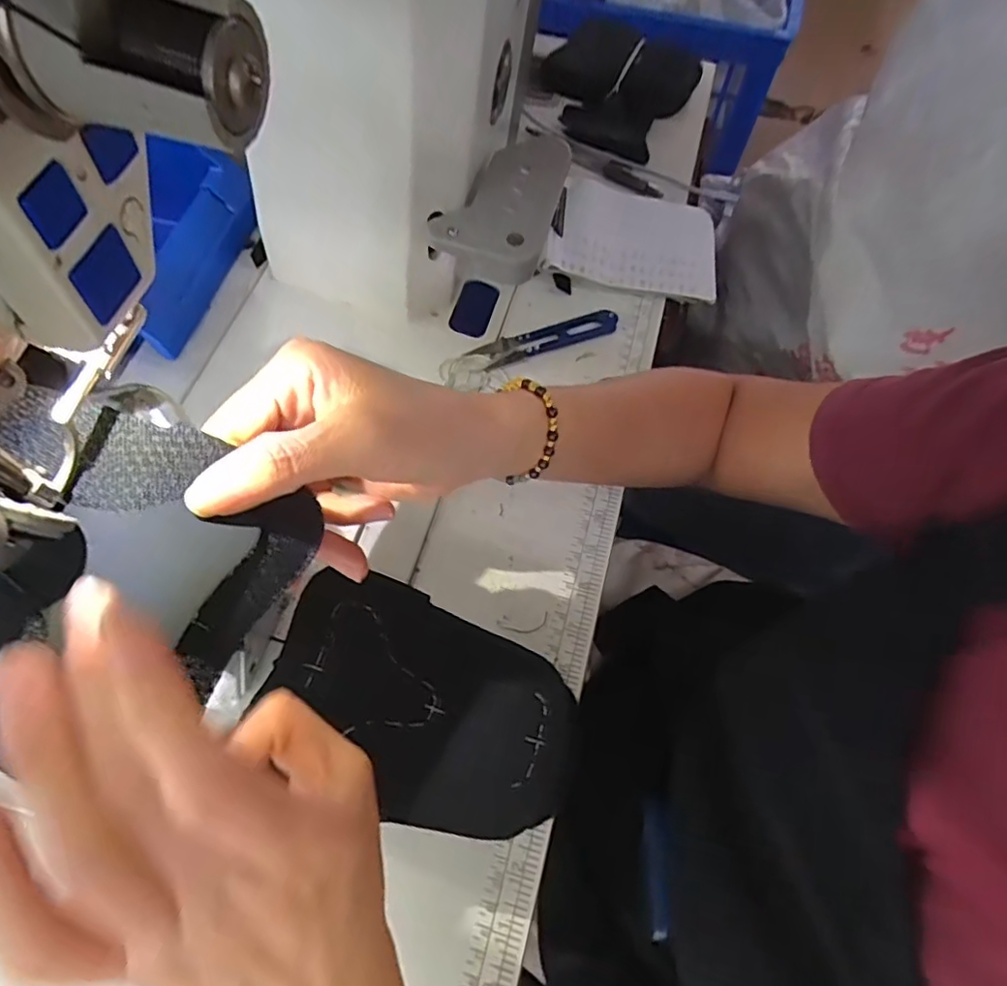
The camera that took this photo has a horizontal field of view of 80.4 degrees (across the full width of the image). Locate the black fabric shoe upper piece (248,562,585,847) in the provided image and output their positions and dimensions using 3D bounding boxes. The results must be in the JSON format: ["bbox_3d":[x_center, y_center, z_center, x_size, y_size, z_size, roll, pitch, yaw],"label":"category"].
[{"bbox_3d":[-0.037,0.096,0.275,0.142,0.017,0.086,25,67,10],"label":"black fabric shoe upper piece"}]

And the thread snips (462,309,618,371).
[{"bbox_3d":[0.031,-0.115,0.451,0.115,0.010,0.026,-16,66,-8],"label":"thread snips"}]

